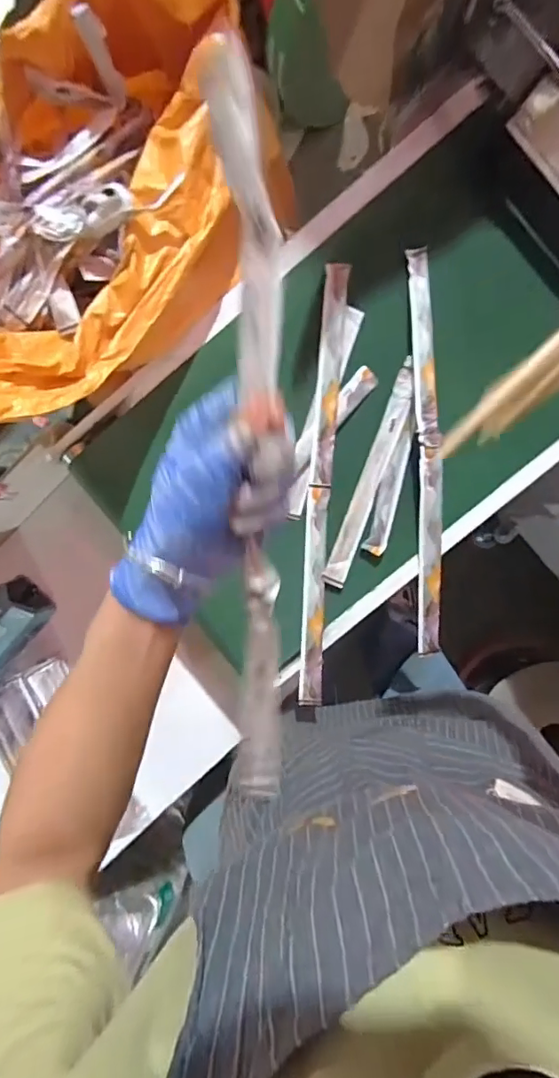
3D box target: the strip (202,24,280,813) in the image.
[{"bbox_3d":[-0.015,0.011,0.308,0.030,0.013,0.458,1,120,2],"label":"strip"}]

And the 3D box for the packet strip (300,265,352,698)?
[{"bbox_3d":[0.053,-0.059,0.634,0.032,0.015,0.536,4,93,2],"label":"packet strip"}]

